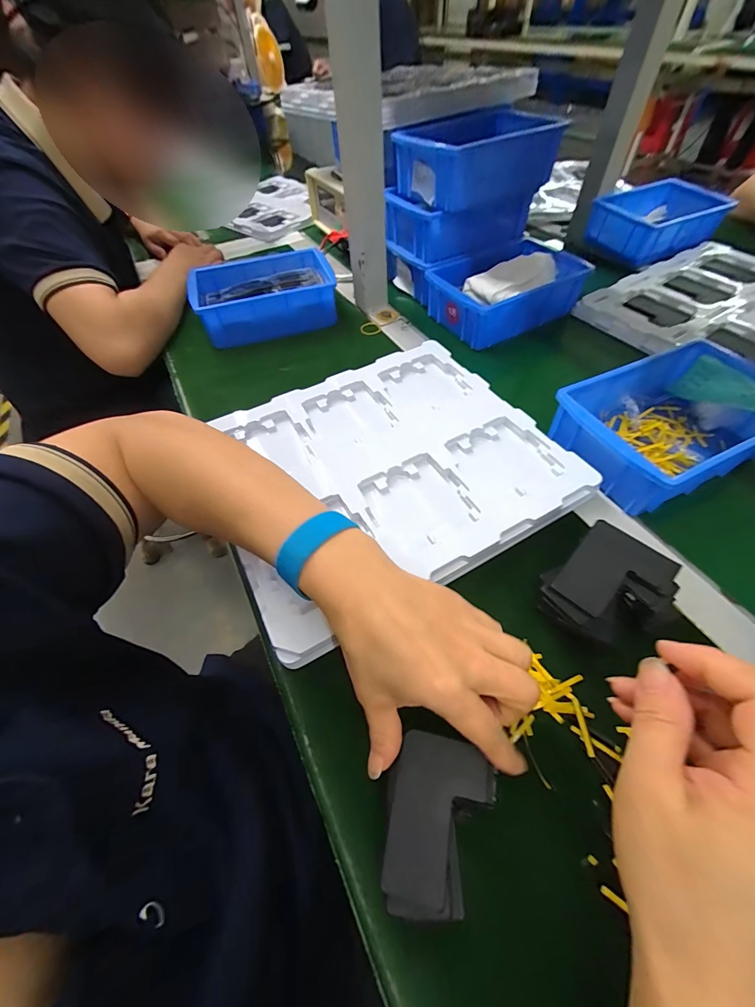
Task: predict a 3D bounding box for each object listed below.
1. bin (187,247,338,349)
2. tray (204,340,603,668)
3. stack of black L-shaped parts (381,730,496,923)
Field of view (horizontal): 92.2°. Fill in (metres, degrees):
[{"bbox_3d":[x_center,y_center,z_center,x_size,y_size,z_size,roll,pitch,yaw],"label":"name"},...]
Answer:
[{"bbox_3d":[-0.169,-0.319,0.560,0.208,0.058,0.141,-20,56,-10],"label":"bin"},{"bbox_3d":[0.005,-0.042,0.374,0.319,0.023,0.276,-27,58,-16],"label":"tray"},{"bbox_3d":[0.036,0.187,0.214,0.058,0.020,0.080,10,56,9],"label":"stack of black L-shaped parts"}]

